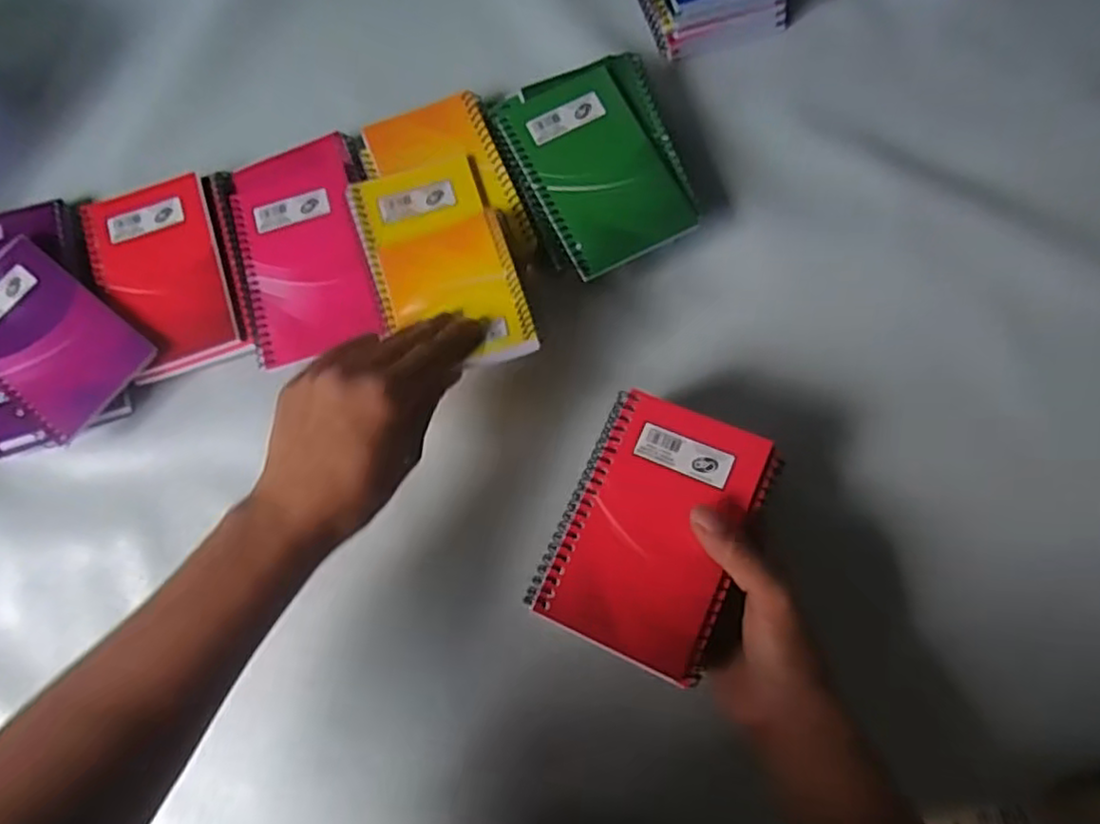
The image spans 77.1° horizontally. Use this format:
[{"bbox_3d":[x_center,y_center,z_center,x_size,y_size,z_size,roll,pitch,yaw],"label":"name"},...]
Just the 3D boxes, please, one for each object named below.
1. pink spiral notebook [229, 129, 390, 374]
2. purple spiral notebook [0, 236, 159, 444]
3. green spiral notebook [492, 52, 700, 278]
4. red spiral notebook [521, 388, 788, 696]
[{"bbox_3d":[-0.165,-0.111,0.455,0.084,0.010,0.154,-15,77,-2],"label":"pink spiral notebook"},{"bbox_3d":[-0.326,-0.050,0.444,0.134,0.011,0.078,39,81,10],"label":"purple spiral notebook"},{"bbox_3d":[0.032,-0.162,0.447,0.097,0.010,0.142,-22,77,-3],"label":"green spiral notebook"},{"bbox_3d":[0.055,0.059,0.358,0.091,0.017,0.130,25,79,7],"label":"red spiral notebook"}]

